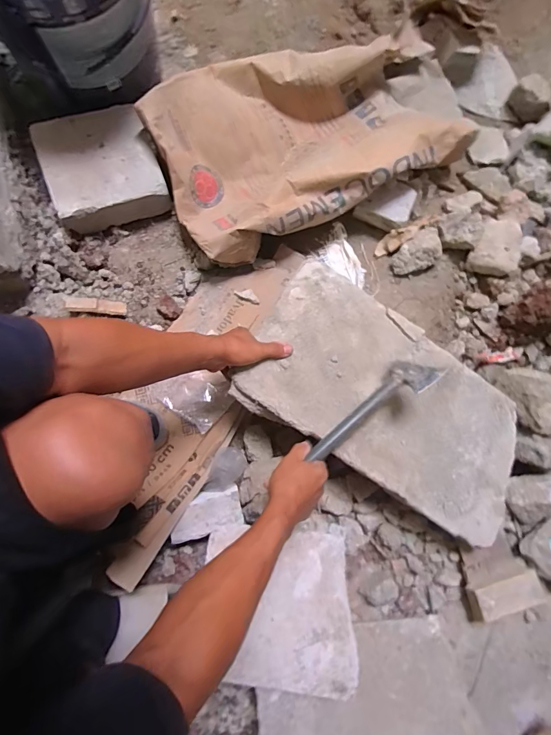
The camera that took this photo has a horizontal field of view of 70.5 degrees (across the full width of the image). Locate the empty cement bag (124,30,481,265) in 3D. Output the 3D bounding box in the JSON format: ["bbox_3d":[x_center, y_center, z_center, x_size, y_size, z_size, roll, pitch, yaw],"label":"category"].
[{"bbox_3d":[0.072,-0.467,0.769,0.601,0.125,0.359,-25,81,-6],"label":"empty cement bag"}]

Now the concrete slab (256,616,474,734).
[{"bbox_3d":[0.121,0.495,0.565,0.302,0.024,0.197,-6,55,0],"label":"concrete slab"}]

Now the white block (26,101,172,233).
[{"bbox_3d":[-0.338,-0.390,0.760,0.203,0.078,0.206,-22,81,-5],"label":"white block"}]

